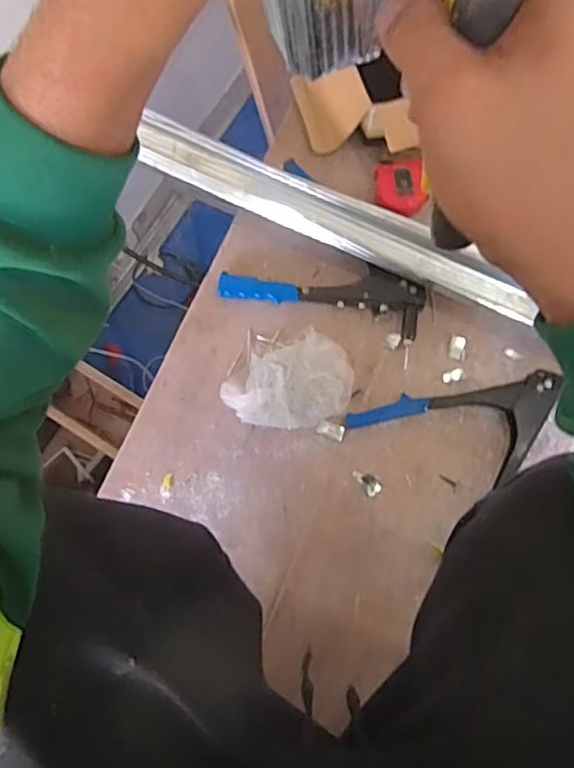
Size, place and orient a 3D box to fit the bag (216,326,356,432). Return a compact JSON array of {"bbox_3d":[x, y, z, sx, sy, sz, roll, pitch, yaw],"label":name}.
[{"bbox_3d":[0.006,0.001,0.707,0.147,0.073,0.100,-28,79,-5],"label":"bag"}]

